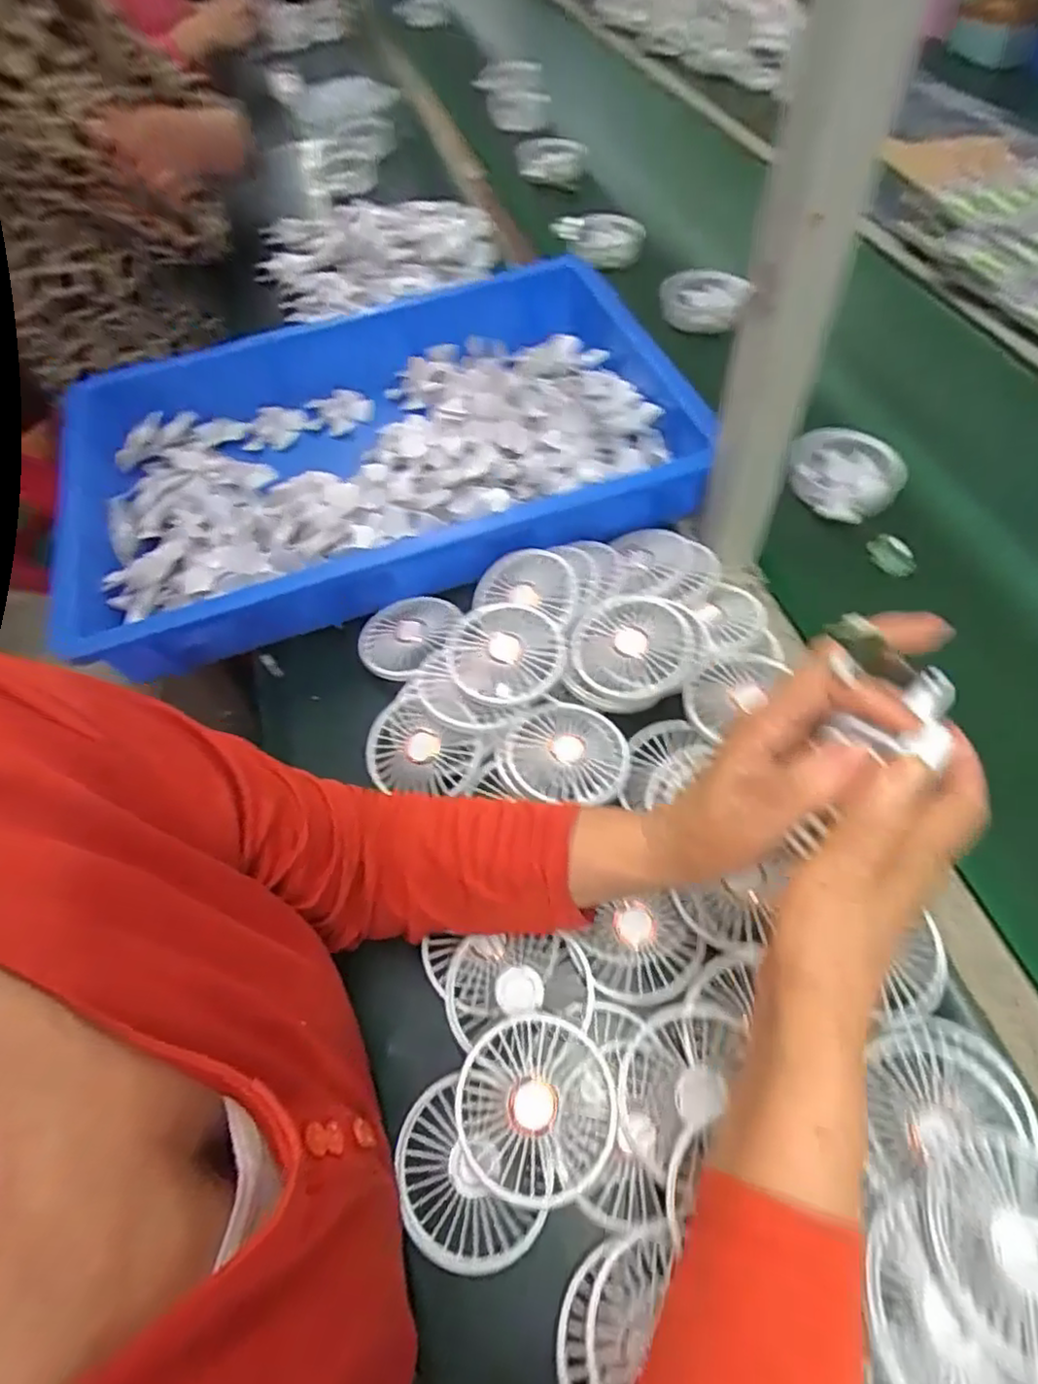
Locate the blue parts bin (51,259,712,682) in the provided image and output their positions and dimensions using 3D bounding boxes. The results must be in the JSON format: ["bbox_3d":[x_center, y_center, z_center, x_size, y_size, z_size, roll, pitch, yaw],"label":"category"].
[{"bbox_3d":[-0.149,-0.242,0.641,0.587,0.068,0.379,-13,58,-4],"label":"blue parts bin"}]

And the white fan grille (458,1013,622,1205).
[{"bbox_3d":[0.009,0.231,0.369,0.085,0.021,0.086,-3,61,6],"label":"white fan grille"}]

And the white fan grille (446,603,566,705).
[{"bbox_3d":[-0.012,-0.033,0.506,0.090,0.014,0.086,-2,58,3],"label":"white fan grille"}]

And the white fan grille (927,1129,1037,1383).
[{"bbox_3d":[0.239,0.263,0.308,0.086,0.015,0.090,18,53,5],"label":"white fan grille"}]

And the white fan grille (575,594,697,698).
[{"bbox_3d":[0.090,-0.039,0.505,0.094,0.013,0.082,-40,63,-19],"label":"white fan grille"}]

